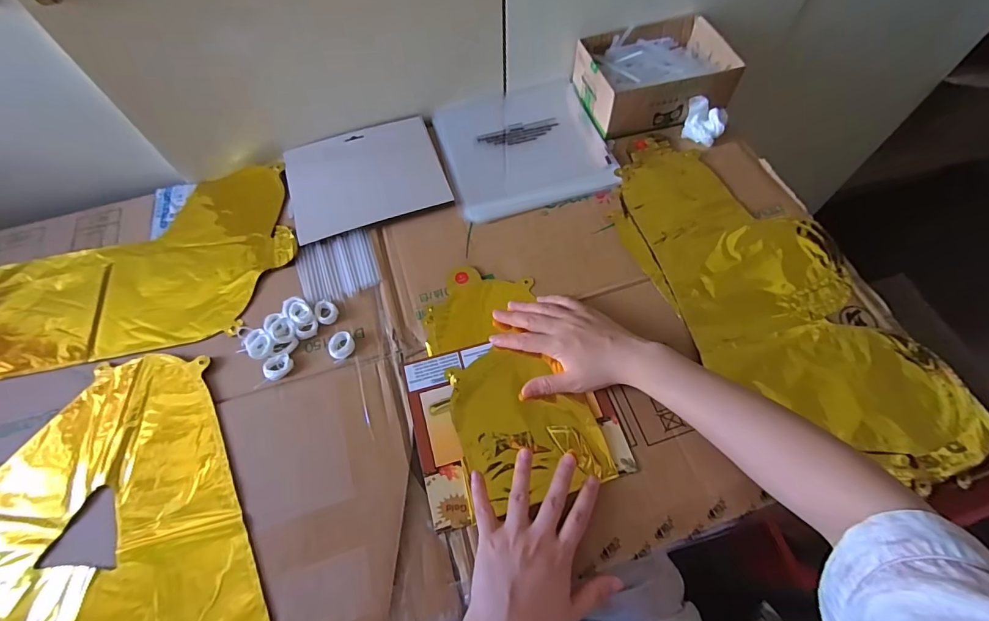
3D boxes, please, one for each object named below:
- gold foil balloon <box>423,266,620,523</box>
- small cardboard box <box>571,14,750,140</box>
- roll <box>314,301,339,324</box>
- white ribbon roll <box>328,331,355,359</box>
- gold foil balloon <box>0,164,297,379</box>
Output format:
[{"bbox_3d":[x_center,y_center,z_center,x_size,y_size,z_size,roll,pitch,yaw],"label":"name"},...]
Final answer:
[{"bbox_3d":[0.013,0.063,0.460,0.135,0.016,0.251,-16,64,-6],"label":"gold foil balloon"},{"bbox_3d":[0.217,-0.321,0.603,0.190,0.064,0.139,-12,64,-4],"label":"small cardboard box"},{"bbox_3d":[-0.184,0.001,0.482,0.022,0.006,0.028,-19,65,-8],"label":"roll"},{"bbox_3d":[-0.161,0.037,0.464,0.025,0.009,0.027,-10,64,-4],"label":"white ribbon roll"},{"bbox_3d":[-0.441,-0.049,0.524,0.392,0.018,0.233,-12,64,-4],"label":"gold foil balloon"}]

